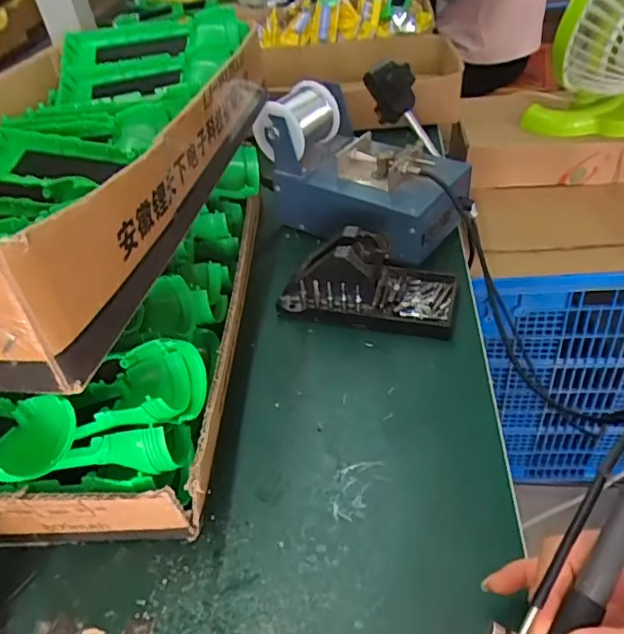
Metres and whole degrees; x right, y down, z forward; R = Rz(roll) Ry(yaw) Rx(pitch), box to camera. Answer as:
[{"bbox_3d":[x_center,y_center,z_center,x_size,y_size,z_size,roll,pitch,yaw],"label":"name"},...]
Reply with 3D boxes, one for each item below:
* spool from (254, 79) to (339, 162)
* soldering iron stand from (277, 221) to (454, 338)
[{"bbox_3d":[-0.019,-0.205,0.583,0.067,0.063,0.068,19,48,26],"label":"spool"},{"bbox_3d":[0.052,-0.040,0.512,0.154,0.074,0.075,8,44,15],"label":"soldering iron stand"}]

